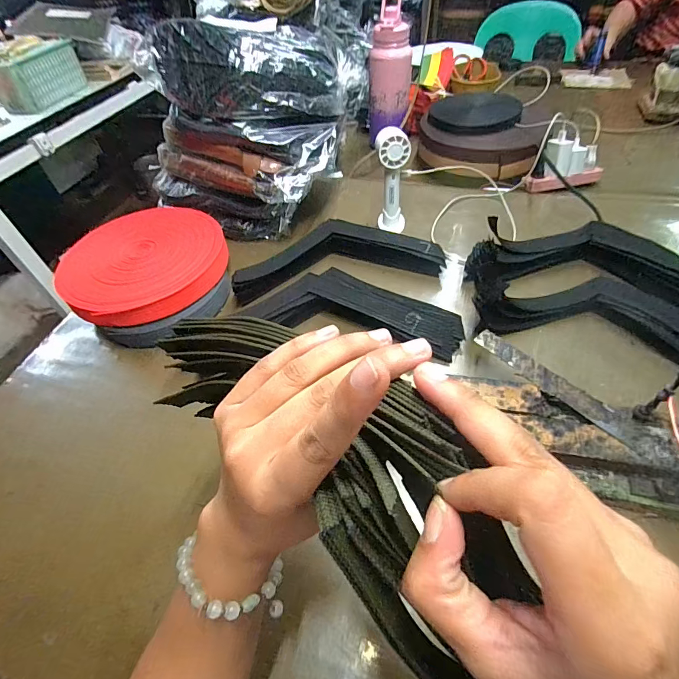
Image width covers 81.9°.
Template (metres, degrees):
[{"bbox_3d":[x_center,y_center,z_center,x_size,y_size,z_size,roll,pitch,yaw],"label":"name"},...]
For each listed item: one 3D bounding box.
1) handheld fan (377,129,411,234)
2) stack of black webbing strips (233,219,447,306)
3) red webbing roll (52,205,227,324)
[{"bbox_3d":[0.088,-0.261,0.668,0.054,0.169,0.059,-3,50,4],"label":"handheld fan"},{"bbox_3d":[-0.005,-0.132,0.615,0.317,0.044,0.107,-9,50,-1],"label":"stack of black webbing strips"},{"bbox_3d":[-0.308,-0.122,0.592,0.250,0.038,0.236,-3,50,4],"label":"red webbing roll"}]

